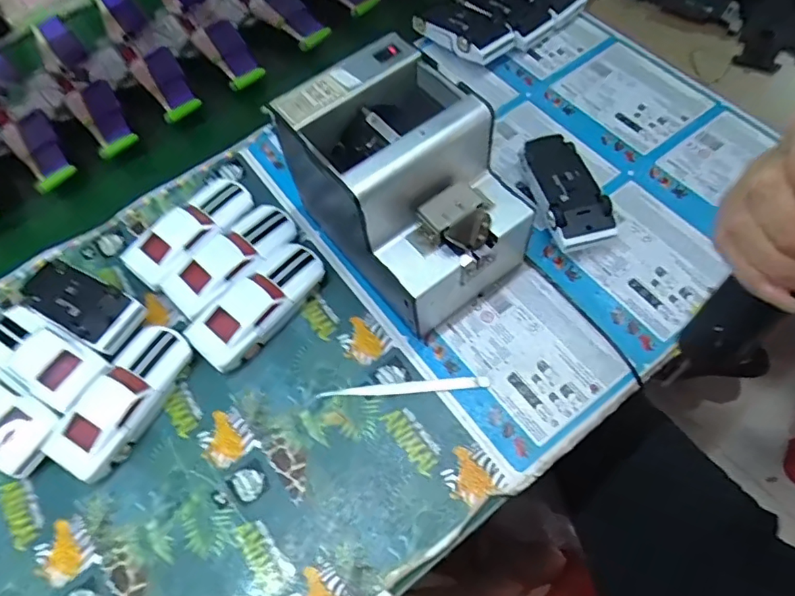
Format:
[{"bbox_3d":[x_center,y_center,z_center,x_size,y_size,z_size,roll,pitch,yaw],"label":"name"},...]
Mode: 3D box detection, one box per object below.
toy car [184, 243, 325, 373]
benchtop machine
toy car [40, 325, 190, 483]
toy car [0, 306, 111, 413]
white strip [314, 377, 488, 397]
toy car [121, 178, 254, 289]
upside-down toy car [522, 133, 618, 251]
[{"bbox_3d":[-0.121,0.005,0.463,0.054,0.036,0.131,39,72,22],"label":"toy car"},{"bbox_3d":[0.003,-0.091,0.437,0.129,0.146,0.196,-38,66,-14],"label":"benchtop machine"},{"bbox_3d":[-0.226,0.082,0.432,0.055,0.033,0.127,24,66,18],"label":"toy car"},{"bbox_3d":[-0.309,0.052,0.457,0.134,0.034,0.055,27,69,18],"label":"toy car"},{"bbox_3d":[0.005,0.075,0.430,0.138,0.005,0.010,-6,61,3],"label":"white strip"},{"bbox_3d":[-0.197,-0.064,0.505,0.060,0.038,0.131,34,71,20],"label":"toy car"},{"bbox_3d":[0.154,-0.100,0.481,0.050,0.038,0.124,-12,61,-1],"label":"upside-down toy car"}]

